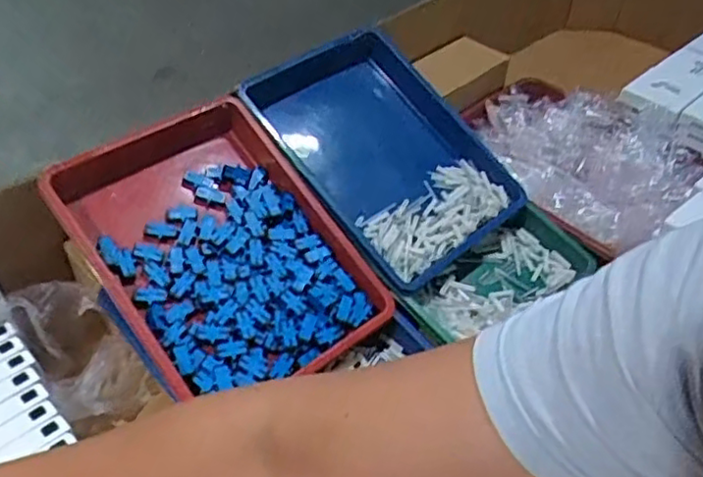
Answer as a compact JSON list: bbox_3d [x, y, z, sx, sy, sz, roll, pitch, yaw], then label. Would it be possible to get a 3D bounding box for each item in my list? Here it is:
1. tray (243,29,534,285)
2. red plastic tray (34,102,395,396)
[{"bbox_3d":[0.027,-0.108,0.801,0.230,0.092,0.338,-41,81,-21],"label":"tray"},{"bbox_3d":[-0.135,0.008,0.679,0.236,0.055,0.321,-33,76,-27],"label":"red plastic tray"}]

